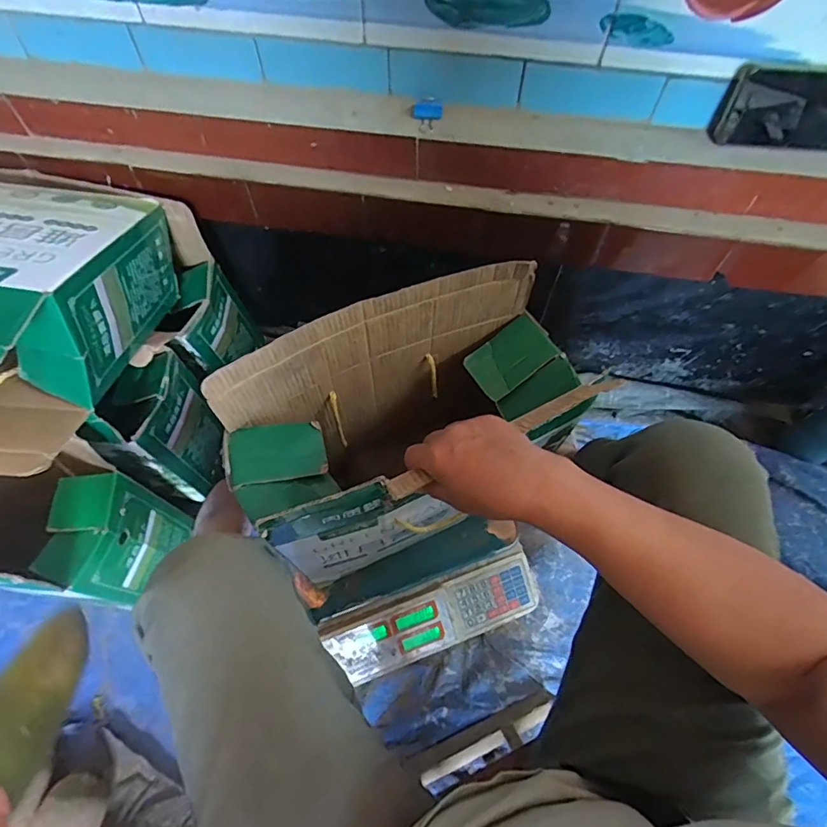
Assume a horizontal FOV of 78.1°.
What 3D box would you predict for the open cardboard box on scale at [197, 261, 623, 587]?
[{"bbox_3d":[-0.003,0.029,0.563,0.355,0.278,0.173,-23,65,-12],"label":"open cardboard box on scale"}]

